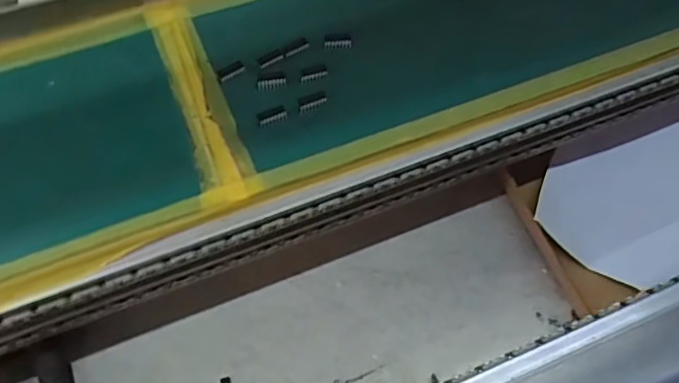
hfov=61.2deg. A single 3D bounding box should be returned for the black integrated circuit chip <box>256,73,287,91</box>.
[{"bbox_3d":[-0.046,-0.074,0.387,0.021,0.004,0.009,-16,63,-9],"label":"black integrated circuit chip"}]

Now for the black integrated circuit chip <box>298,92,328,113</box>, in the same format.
[{"bbox_3d":[-0.018,-0.059,0.379,0.021,0.004,0.007,-22,65,-13],"label":"black integrated circuit chip"}]

